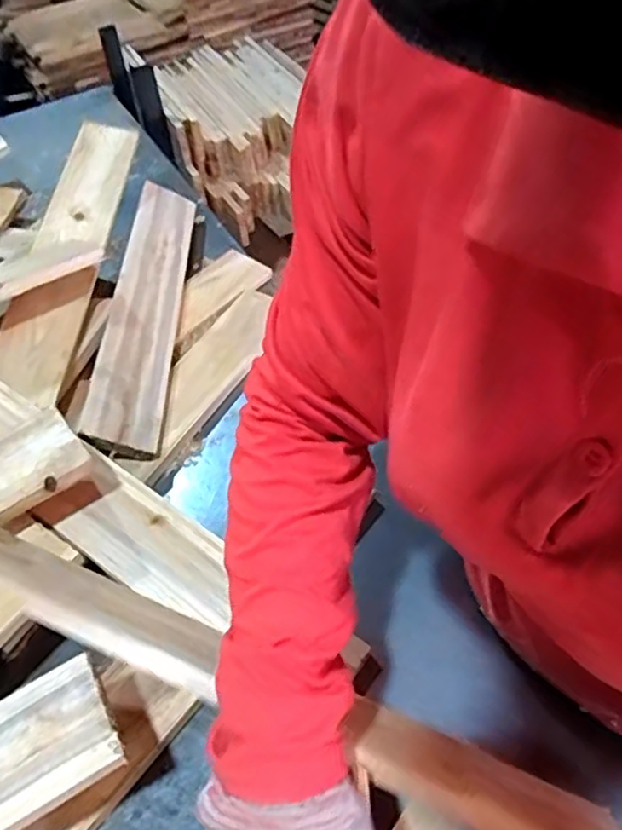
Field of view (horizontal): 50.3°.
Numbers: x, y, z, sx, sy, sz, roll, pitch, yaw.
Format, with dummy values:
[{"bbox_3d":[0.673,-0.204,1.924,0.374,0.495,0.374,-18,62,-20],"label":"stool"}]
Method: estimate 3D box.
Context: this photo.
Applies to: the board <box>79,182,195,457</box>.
[{"bbox_3d":[-0.201,-0.147,0.822,0.081,0.019,0.475,22,42,-24],"label":"board"}]

